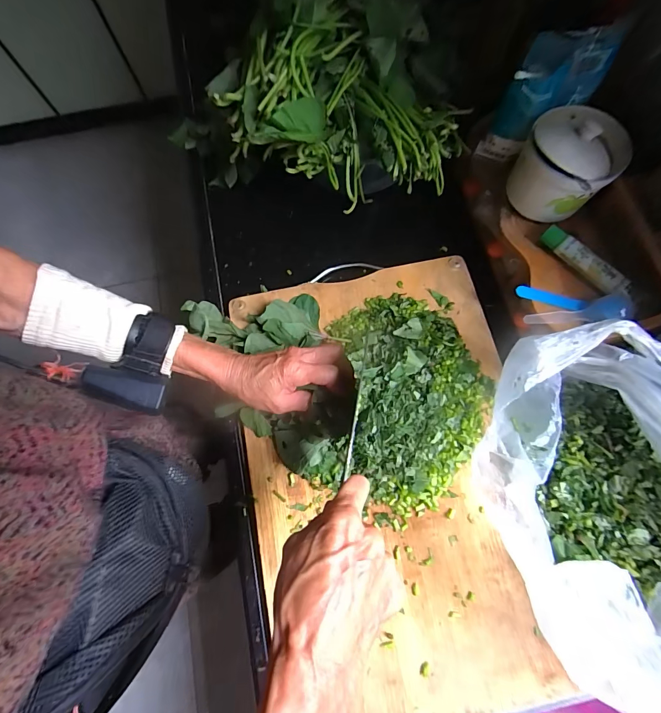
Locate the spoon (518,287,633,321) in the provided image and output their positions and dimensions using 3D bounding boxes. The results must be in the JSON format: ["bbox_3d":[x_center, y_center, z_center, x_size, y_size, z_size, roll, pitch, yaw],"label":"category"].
[{"bbox_3d":[0.270,-0.060,0.389,0.114,0.021,0.025,14,74,6],"label":"spoon"}]

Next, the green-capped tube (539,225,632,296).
[{"bbox_3d":[0.287,-0.108,0.395,0.023,0.017,0.107,-42,77,-10],"label":"green-capped tube"}]

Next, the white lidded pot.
[{"bbox_3d":[0.260,-0.215,0.391,0.093,0.086,0.091,0,74,2],"label":"white lidded pot"}]

